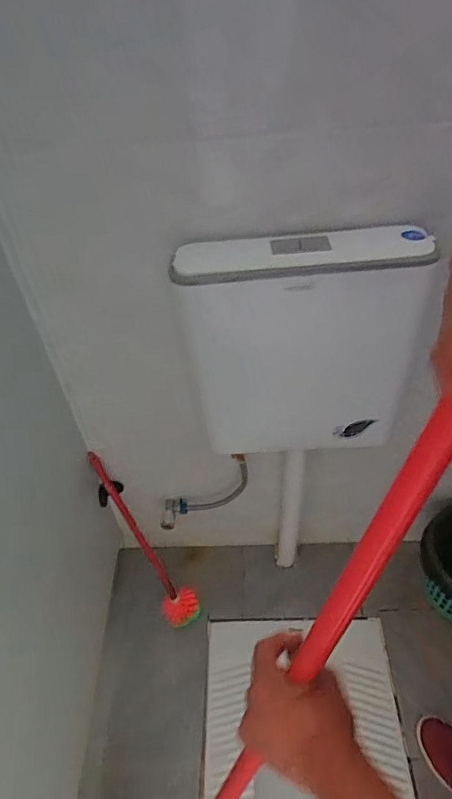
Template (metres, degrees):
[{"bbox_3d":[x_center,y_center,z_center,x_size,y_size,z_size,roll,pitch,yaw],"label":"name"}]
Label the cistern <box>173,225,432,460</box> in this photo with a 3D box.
[{"bbox_3d":[0.122,-0.087,0.799,0.360,0.367,0.122,-3,44,4],"label":"cistern"}]

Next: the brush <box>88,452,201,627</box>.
[{"bbox_3d":[-0.218,0.354,1.203,0.097,0.522,0.105,-32,13,-23],"label":"brush"}]

